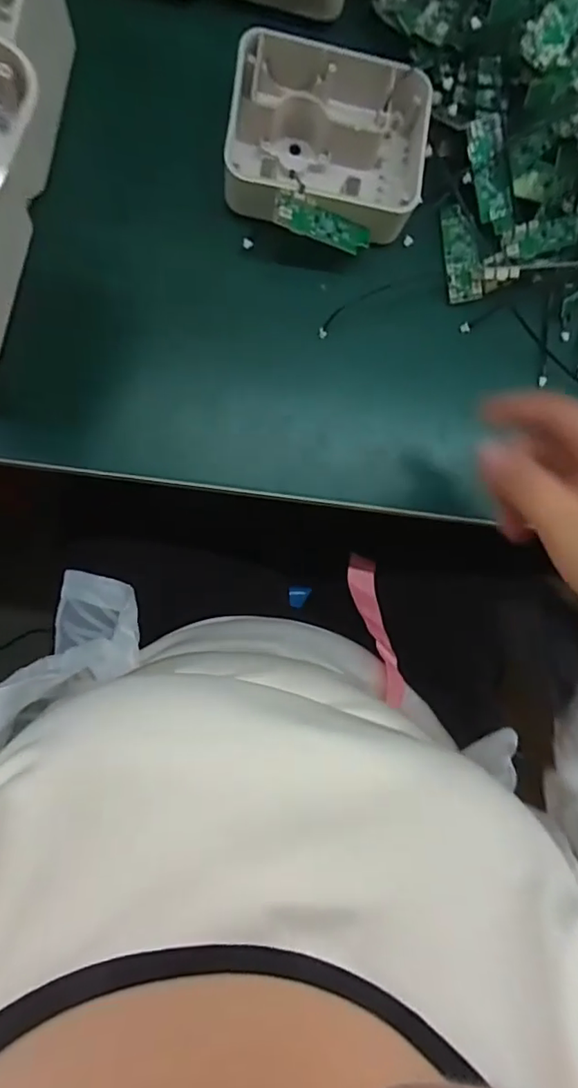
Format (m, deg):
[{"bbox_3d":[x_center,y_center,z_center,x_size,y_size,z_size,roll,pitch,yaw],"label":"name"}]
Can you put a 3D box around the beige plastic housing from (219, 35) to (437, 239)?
[{"bbox_3d":[0.026,-0.265,0.363,0.129,0.033,0.110,5,86,-6],"label":"beige plastic housing"}]

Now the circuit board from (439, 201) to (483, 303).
[{"bbox_3d":[0.124,-0.208,0.388,0.023,0.007,0.069,-6,87,-6],"label":"circuit board"}]

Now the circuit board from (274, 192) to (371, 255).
[{"bbox_3d":[0.023,-0.209,0.358,0.068,0.005,0.023,5,93,-26],"label":"circuit board"}]

